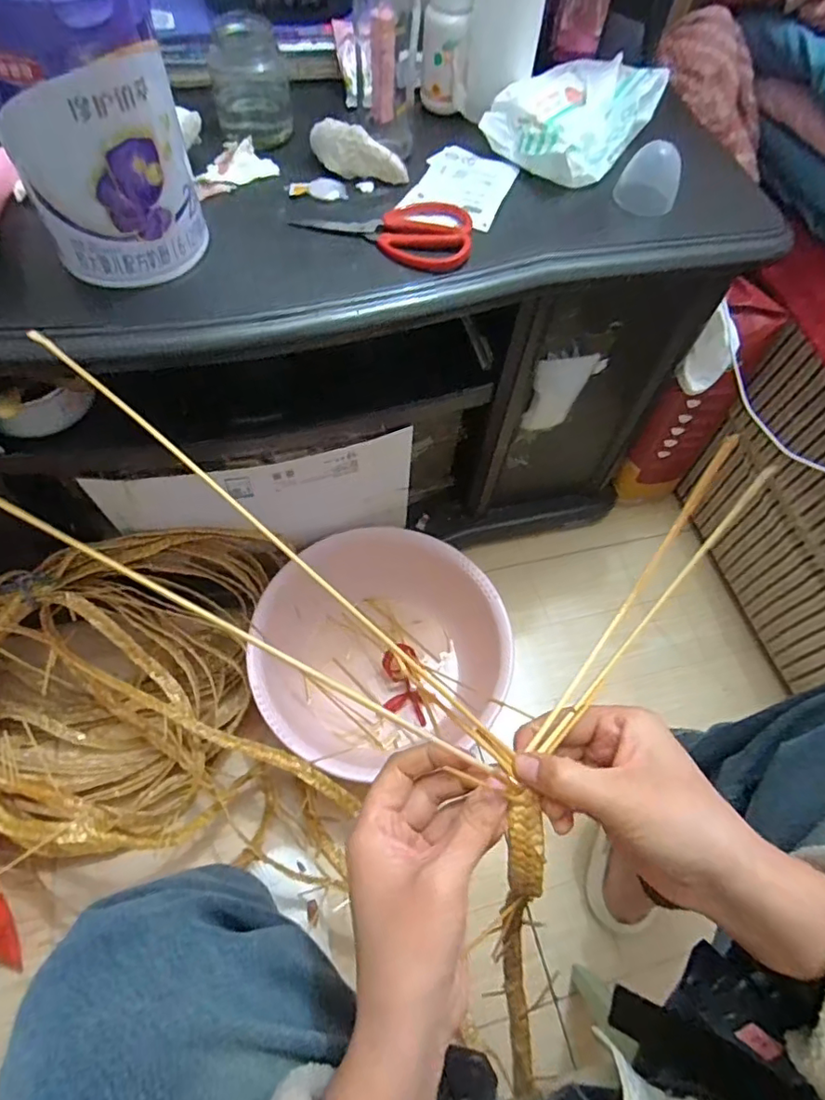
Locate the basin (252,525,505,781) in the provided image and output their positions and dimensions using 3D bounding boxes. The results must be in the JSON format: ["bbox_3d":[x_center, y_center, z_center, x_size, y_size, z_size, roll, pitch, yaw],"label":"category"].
[{"bbox_3d":[-0.052,0.140,0.851,0.350,0.138,0.322,2,61,-3],"label":"basin"}]

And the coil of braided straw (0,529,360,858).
[{"bbox_3d":[-0.366,0.188,0.747,0.435,0.186,0.359,-8,62,-9],"label":"coil of braided straw"}]

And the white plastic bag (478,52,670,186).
[{"bbox_3d":[0.170,-0.450,0.598,0.127,0.048,0.180,34,64,14],"label":"white plastic bag"}]

